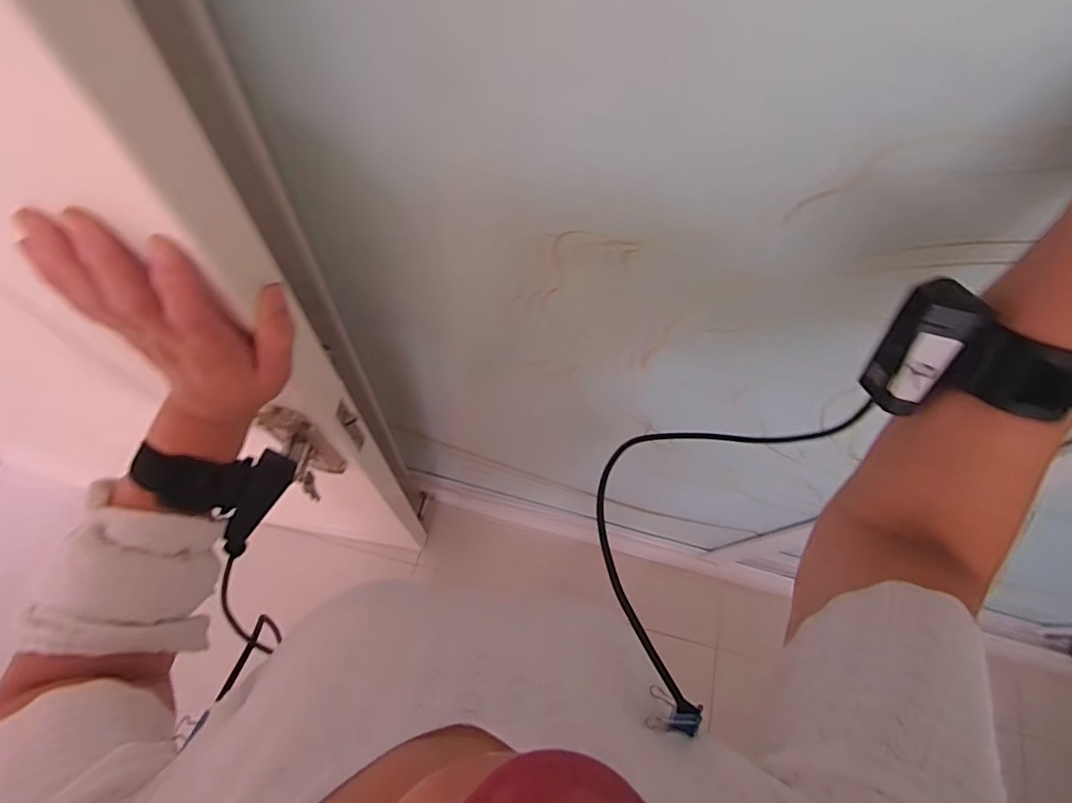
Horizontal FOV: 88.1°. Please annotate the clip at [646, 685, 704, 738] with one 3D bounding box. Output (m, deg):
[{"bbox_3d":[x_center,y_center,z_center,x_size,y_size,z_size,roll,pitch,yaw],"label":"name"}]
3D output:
[{"bbox_3d":[0.079,0.178,0.314,0.028,0.021,0.019,18,68,7],"label":"clip"}]

